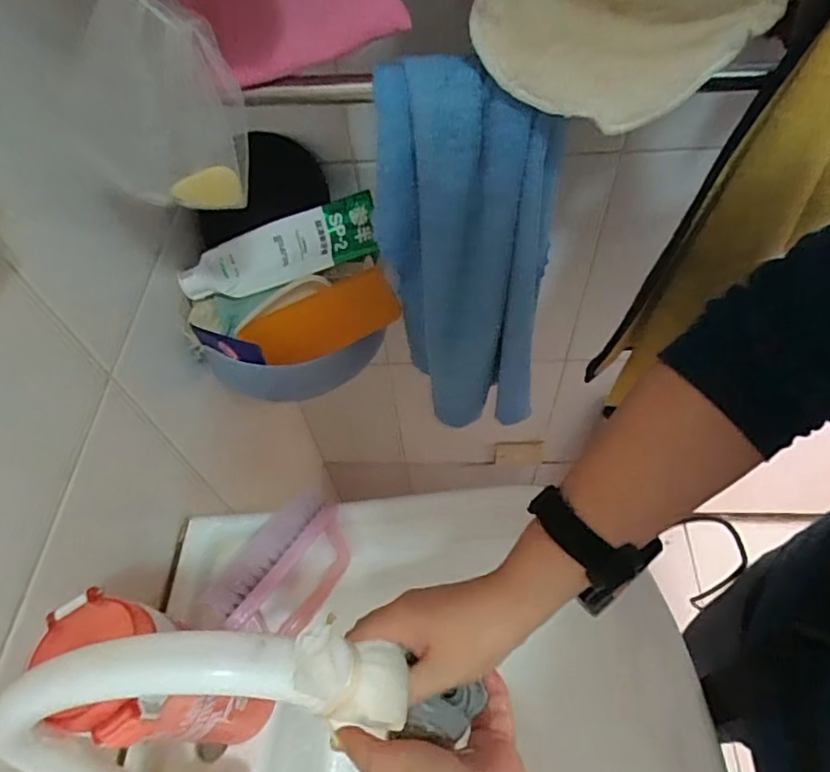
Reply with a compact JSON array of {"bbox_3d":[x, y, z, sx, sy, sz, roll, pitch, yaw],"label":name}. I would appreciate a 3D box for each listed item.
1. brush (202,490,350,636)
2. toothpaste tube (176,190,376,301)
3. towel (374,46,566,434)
[{"bbox_3d":[-0.110,0.152,0.483,0.079,0.041,0.124,49,62,-17],"label":"brush"},{"bbox_3d":[-0.127,-0.120,0.515,0.168,0.032,0.055,-15,89,5],"label":"toothpaste tube"},{"bbox_3d":[0.042,-0.082,0.456,0.124,0.324,0.054,3,57,6],"label":"towel"}]

